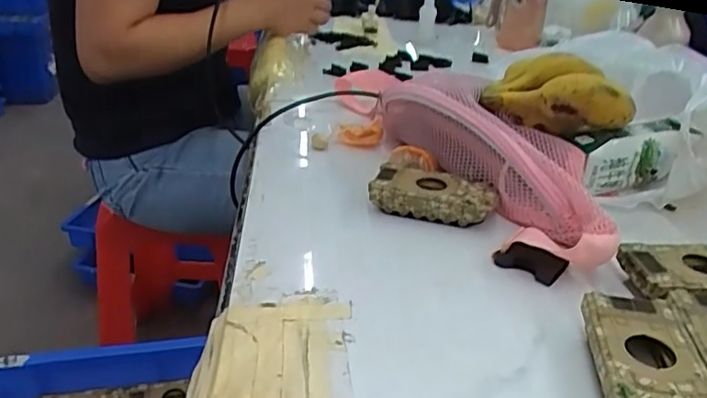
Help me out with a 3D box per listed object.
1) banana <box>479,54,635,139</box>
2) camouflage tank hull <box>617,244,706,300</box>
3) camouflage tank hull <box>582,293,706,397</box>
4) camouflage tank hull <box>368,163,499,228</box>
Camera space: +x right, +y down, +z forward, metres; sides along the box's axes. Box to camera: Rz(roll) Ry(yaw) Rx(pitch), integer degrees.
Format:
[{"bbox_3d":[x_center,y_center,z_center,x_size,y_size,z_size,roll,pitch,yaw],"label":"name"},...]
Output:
[{"bbox_3d":[0.173,-0.086,0.501,0.120,0.065,0.051,1,28,-1],"label":"banana"},{"bbox_3d":[0.225,0.054,0.380,0.096,0.025,0.054,-1,28,-5],"label":"camouflage tank hull"},{"bbox_3d":[0.151,0.090,0.307,0.051,0.026,0.094,5,28,6],"label":"camouflage tank hull"},{"bbox_3d":[0.065,-0.002,0.473,0.093,0.030,0.044,10,29,15],"label":"camouflage tank hull"}]

